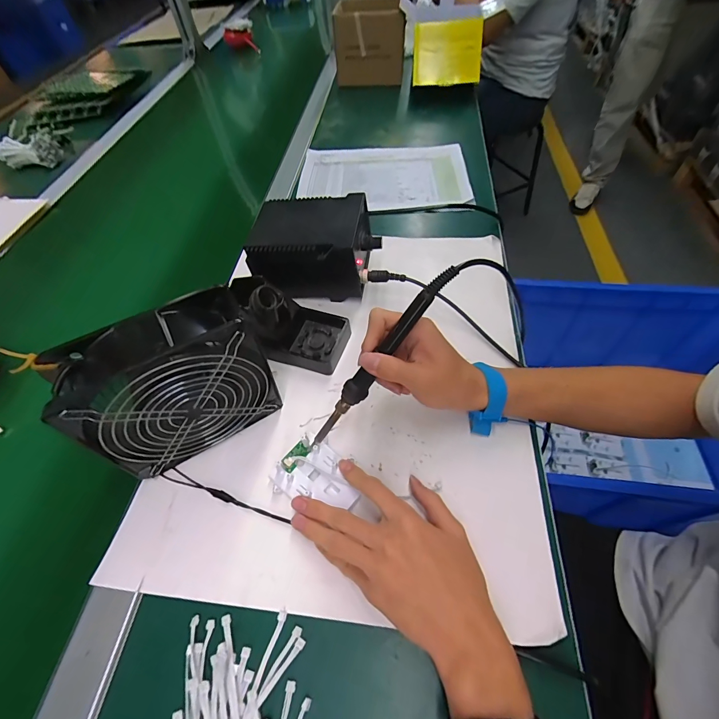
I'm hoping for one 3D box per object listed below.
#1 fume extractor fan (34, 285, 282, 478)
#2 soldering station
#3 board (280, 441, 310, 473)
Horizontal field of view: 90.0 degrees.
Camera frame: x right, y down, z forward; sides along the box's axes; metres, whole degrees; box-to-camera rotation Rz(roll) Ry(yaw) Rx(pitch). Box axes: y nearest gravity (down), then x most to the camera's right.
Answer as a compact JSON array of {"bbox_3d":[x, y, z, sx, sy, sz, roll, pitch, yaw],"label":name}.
[{"bbox_3d":[-0.158,0.027,0.324,0.145,0.155,0.060,-30,60,-17],"label":"fume extractor fan"},{"bbox_3d":[-0.058,-0.150,0.482,0.164,0.084,0.125,3,56,5],"label":"soldering station"},{"bbox_3d":[-0.064,0.096,0.353,0.016,0.008,0.030,34,63,23],"label":"board"}]

